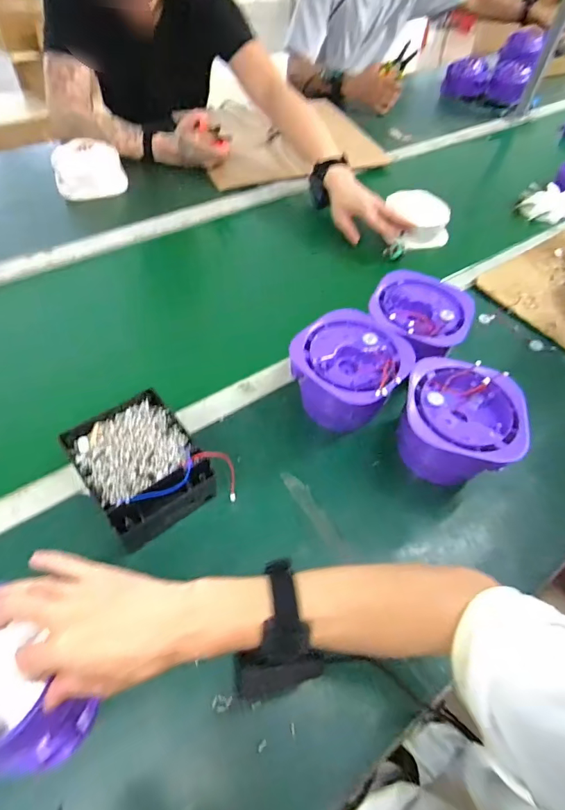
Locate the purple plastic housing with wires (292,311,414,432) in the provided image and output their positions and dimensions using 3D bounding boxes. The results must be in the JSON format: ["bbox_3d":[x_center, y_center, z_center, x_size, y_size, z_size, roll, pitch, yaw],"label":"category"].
[{"bbox_3d":[0.084,-0.038,0.573,0.157,0.090,0.143,3,54,-3],"label":"purple plastic housing with wires"}]

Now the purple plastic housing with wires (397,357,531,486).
[{"bbox_3d":[0.213,0.026,0.547,0.142,0.106,0.146,19,54,8],"label":"purple plastic housing with wires"}]

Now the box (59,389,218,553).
[{"bbox_3d":[-0.161,0.072,0.498,0.118,0.069,0.142,-33,63,-25],"label":"box"}]

